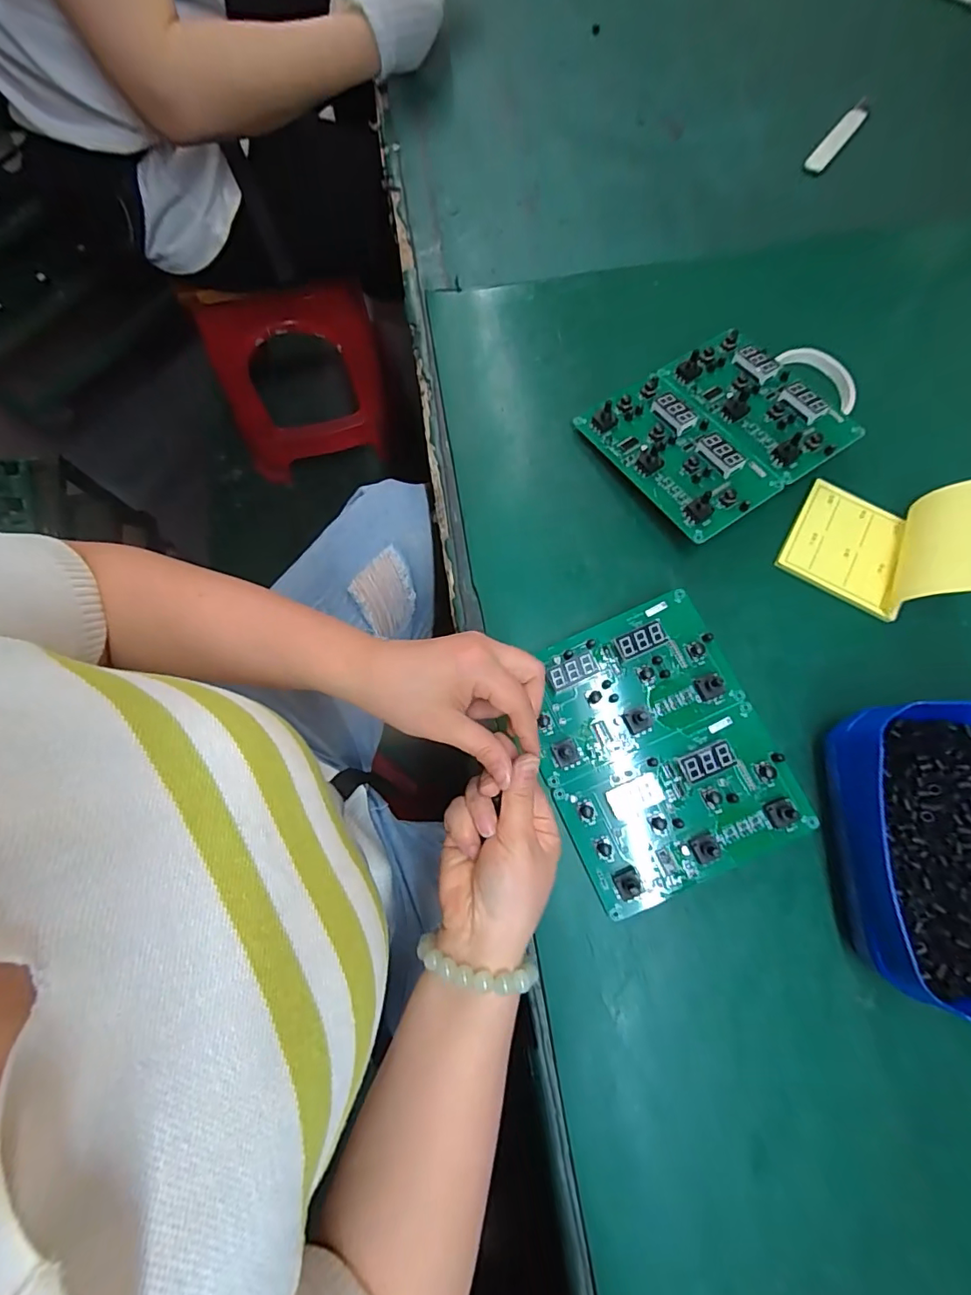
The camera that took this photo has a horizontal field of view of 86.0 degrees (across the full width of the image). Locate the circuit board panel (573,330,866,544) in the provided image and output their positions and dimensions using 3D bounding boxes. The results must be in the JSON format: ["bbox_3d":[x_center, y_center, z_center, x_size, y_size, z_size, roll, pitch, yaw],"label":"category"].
[{"bbox_3d":[0.209,-0.198,0.469,0.191,0.031,0.159,-32,76,-8],"label":"circuit board panel"}]

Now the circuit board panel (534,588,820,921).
[{"bbox_3d":[0.127,0.074,0.399,0.164,0.026,0.199,-23,75,-6],"label":"circuit board panel"}]

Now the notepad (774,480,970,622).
[{"bbox_3d":[0.336,-0.095,0.426,0.133,0.076,0.104,21,75,7],"label":"notepad"}]

